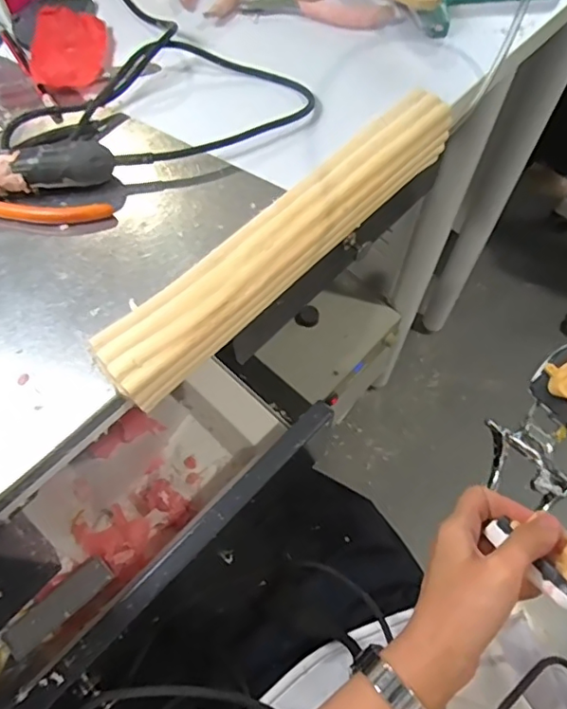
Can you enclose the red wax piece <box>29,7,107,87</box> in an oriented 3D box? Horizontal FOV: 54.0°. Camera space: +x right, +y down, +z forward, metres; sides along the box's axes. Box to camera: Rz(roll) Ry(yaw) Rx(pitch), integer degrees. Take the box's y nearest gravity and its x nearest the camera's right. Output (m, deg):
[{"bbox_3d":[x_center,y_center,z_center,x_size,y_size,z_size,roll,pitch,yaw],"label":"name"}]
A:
[{"bbox_3d":[-0.167,-0.239,0.433,0.052,0.006,0.079,3,68,-15],"label":"red wax piece"}]

